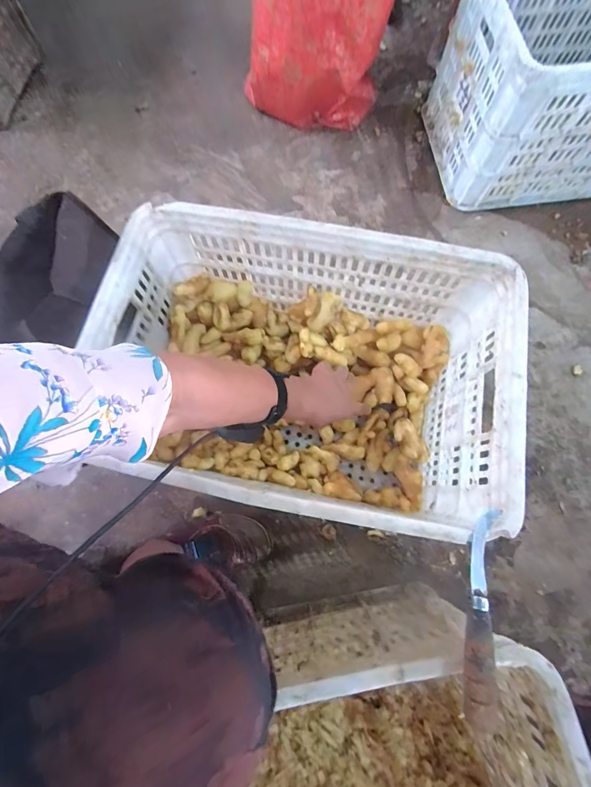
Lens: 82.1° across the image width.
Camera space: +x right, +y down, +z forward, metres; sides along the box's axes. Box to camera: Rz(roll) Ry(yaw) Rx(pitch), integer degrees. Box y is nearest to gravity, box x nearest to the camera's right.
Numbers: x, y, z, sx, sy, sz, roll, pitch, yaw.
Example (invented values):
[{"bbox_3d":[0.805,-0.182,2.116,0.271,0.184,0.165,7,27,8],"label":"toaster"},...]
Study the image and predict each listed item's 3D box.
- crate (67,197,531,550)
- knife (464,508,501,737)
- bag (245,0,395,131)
[{"bbox_3d":[0.008,-0.022,0.524,0.513,0.263,0.356,10,76,3],"label":"crate"},{"bbox_3d":[0.179,0.204,0.327,0.026,0.018,0.186,17,60,5],"label":"knife"},{"bbox_3d":[0.056,-0.872,0.774,0.333,0.342,0.302,13,76,4],"label":"bag"}]

